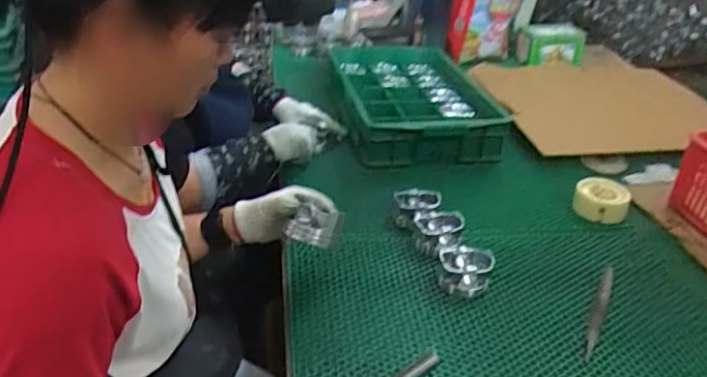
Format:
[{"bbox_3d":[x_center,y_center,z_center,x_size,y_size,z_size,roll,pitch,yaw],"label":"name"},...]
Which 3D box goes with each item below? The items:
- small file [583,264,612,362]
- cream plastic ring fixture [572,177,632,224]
[{"bbox_3d":[0.374,0.182,0.898,0.020,0.007,0.221,19,34,22],"label":"small file"},{"bbox_3d":[0.479,0.019,1.135,0.100,0.047,0.115,17,34,21],"label":"cream plastic ring fixture"}]

